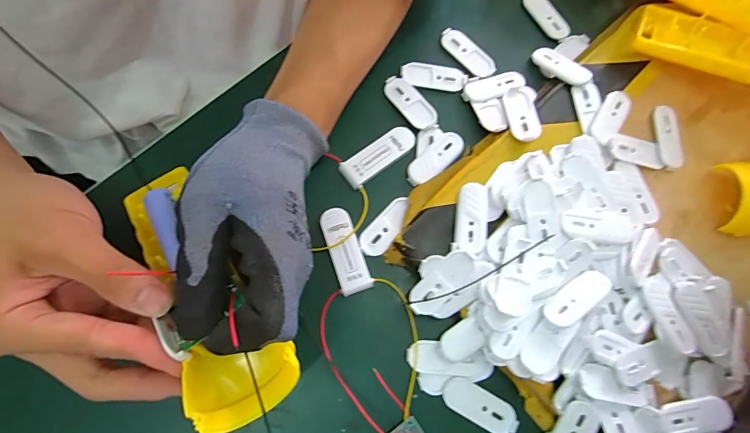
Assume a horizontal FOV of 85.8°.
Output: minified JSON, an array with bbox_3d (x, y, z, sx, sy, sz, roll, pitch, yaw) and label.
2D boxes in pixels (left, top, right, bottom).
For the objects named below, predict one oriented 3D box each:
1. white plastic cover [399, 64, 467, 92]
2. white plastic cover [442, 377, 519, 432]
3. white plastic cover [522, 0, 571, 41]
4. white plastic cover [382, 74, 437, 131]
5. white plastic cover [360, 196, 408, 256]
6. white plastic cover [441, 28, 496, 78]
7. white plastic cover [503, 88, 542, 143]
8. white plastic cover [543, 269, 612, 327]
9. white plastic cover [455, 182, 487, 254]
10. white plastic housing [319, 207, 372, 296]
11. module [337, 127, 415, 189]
[{"bbox_3d":[0.045,-0.108,0.313,0.050,0.006,0.017,8,76,-3],"label":"white plastic cover"},{"bbox_3d":[0.065,0.118,0.251,0.048,0.004,0.019,30,76,3],"label":"white plastic cover"},{"bbox_3d":[0.139,-0.166,0.332,0.016,0.008,0.050,-31,81,-11],"label":"white plastic cover"},{"bbox_3d":[0.026,-0.085,0.302,0.020,0.004,0.049,-35,82,-12],"label":"white plastic cover"},{"bbox_3d":[0.009,0.007,0.278,0.019,0.005,0.046,42,77,6],"label":"white plastic cover"},{"bbox_3d":[0.073,-0.130,0.318,0.050,0.005,0.018,44,77,6],"label":"white plastic cover"},{"bbox_3d":[0.107,-0.075,0.294,0.019,0.012,0.046,-3,73,-3],"label":"white plastic cover"},{"bbox_3d":[0.124,0.049,0.245,0.048,0.007,0.017,-34,81,-11],"label":"white plastic cover"},{"bbox_3d":[0.064,0.001,0.268,0.020,0.006,0.047,7,76,-3],"label":"white plastic cover"},{"bbox_3d":[-0.020,0.023,0.270,0.021,0.008,0.057,-19,79,-9],"label":"white plastic housing"},{"bbox_3d":[0.003,-0.045,0.289,0.058,0.004,0.021,-37,82,-12],"label":"module"}]

